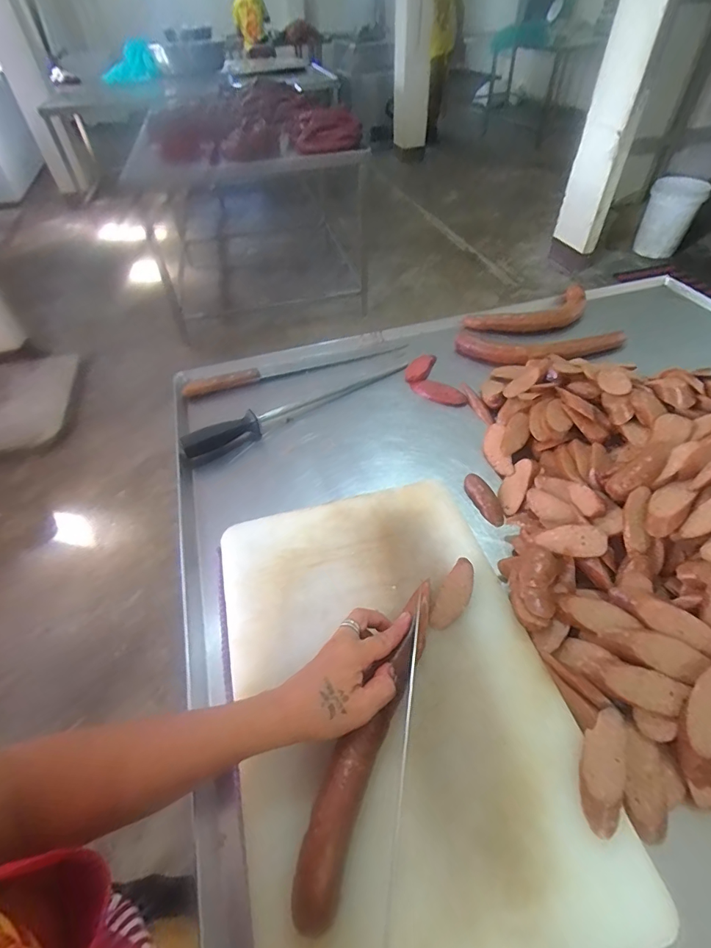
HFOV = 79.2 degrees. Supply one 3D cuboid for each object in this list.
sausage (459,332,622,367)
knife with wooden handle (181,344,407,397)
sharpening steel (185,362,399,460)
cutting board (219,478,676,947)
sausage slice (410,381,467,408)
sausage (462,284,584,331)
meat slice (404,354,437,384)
[{"bbox_3d":[0.339,-0.225,0.782,0.295,0.035,0.069,-1,49,3],"label":"sausage"},{"bbox_3d":[-0.101,-0.192,0.777,0.403,0.023,0.036,-18,50,-11],"label":"knife with wooden handle"},{"bbox_3d":[-0.082,-0.118,0.700,0.399,0.037,0.026,-28,53,-20],"label":"sharpening steel"},{"bbox_3d":[0.031,0.193,0.413,0.289,0.021,0.431,-13,47,-9],"label":"cutting board"},{"bbox_3d":[0.142,-0.138,0.729,0.098,0.014,0.035,24,54,23],"label":"sausage slice"},{"bbox_3d":[0.356,-0.325,0.866,0.254,0.035,0.084,-14,49,-8],"label":"sausage"},{"bbox_3d":[0.115,-0.189,0.773,0.040,0.016,0.082,15,51,16],"label":"meat slice"}]

